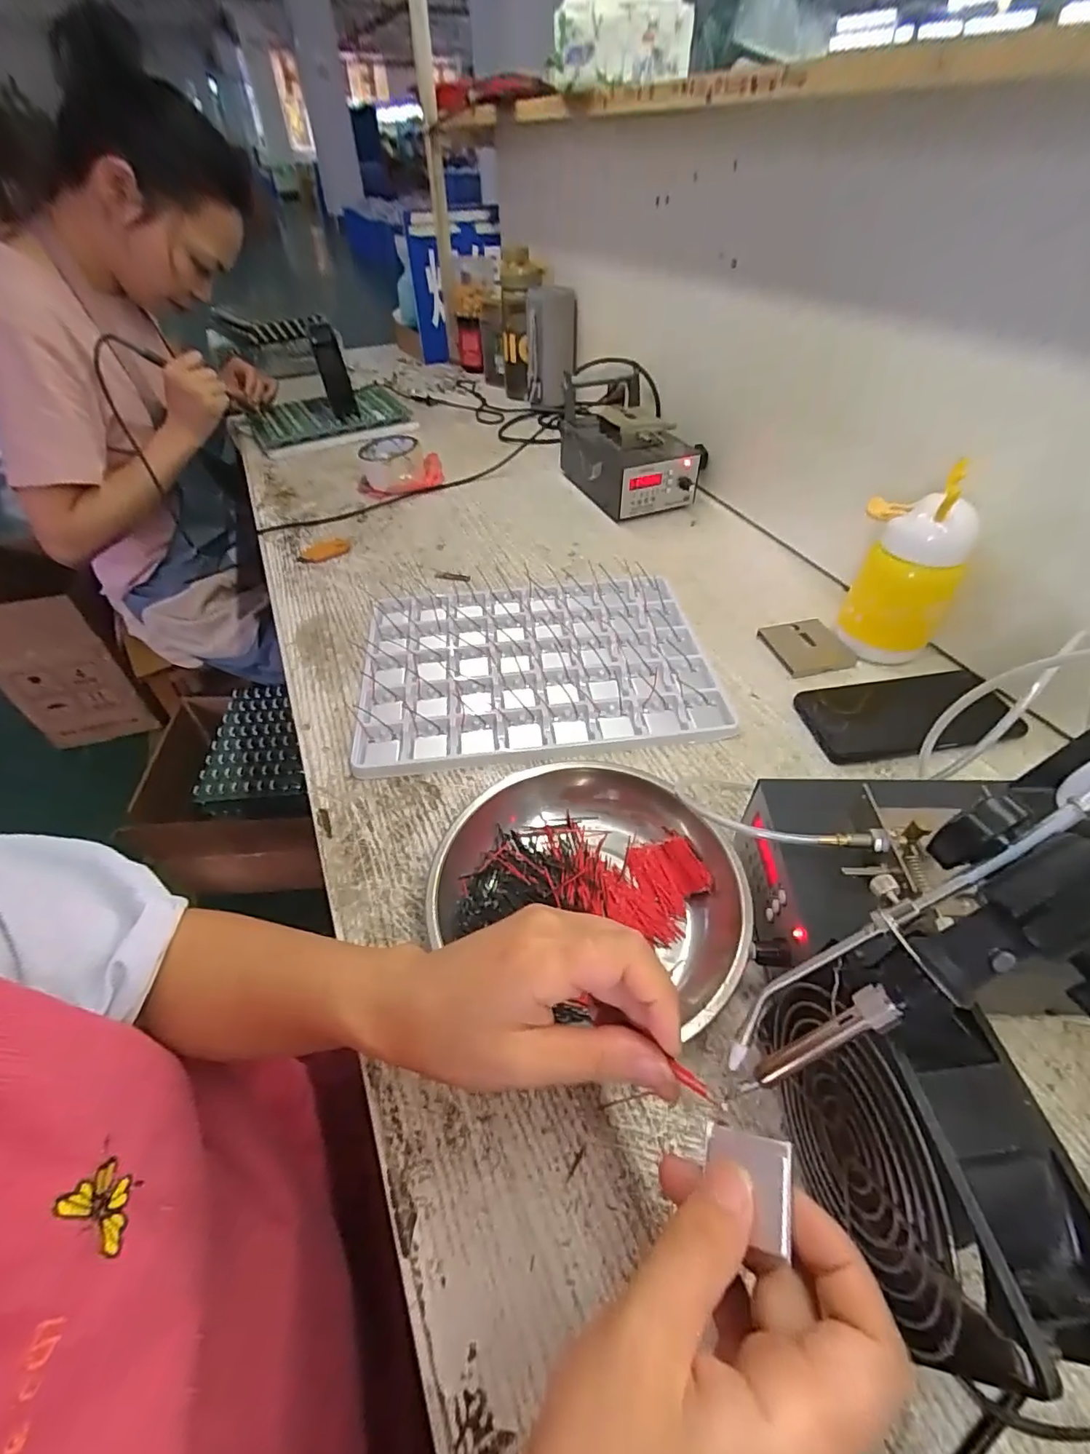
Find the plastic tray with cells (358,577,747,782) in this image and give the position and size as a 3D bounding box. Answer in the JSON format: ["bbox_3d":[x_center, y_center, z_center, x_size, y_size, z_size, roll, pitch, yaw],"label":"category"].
[{"bbox_3d":[-0.008,-0.058,0.514,0.308,0.012,0.230,-4,47,-2],"label":"plastic tray with cells"}]

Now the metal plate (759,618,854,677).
[{"bbox_3d":[0.249,-0.077,0.526,0.068,0.008,0.068,-3,53,4],"label":"metal plate"}]

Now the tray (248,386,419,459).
[{"bbox_3d":[-0.357,-0.514,0.931,0.254,0.041,0.154,-28,52,-22],"label":"tray"}]

